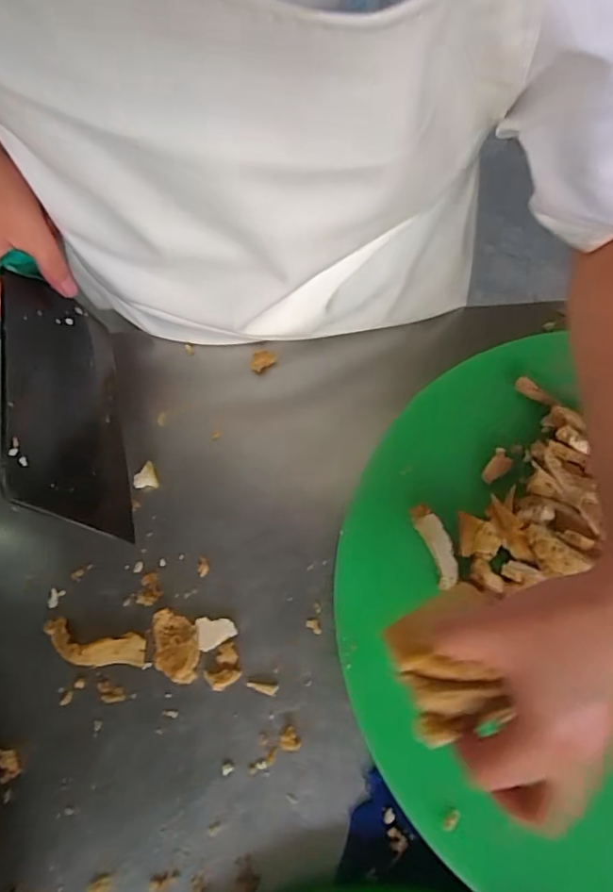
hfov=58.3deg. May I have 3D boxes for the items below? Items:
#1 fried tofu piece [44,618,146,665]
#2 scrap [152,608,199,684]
[{"bbox_3d":[-0.156,0.144,0.399,0.075,0.014,0.026,10,73,5],"label":"fried tofu piece"},{"bbox_3d":[-0.095,0.144,0.397,0.031,0.008,0.051,-10,72,-1],"label":"scrap"}]

